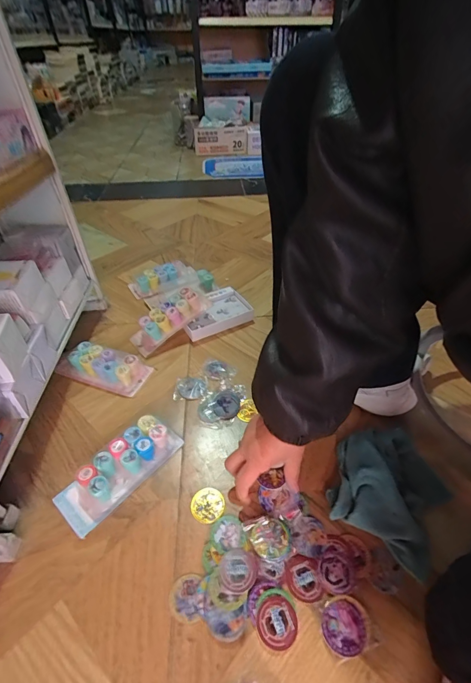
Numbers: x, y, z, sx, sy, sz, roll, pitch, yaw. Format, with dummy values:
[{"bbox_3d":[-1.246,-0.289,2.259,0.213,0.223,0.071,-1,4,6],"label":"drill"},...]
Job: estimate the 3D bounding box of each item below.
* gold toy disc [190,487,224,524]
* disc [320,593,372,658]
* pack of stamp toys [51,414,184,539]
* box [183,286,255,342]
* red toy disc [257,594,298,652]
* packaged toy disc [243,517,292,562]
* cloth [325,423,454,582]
[{"bbox_3d":[-0.038,0.224,0.458,0.045,0.004,0.043,0,44,0],"label":"gold toy disc"},{"bbox_3d":[0.119,0.306,0.361,0.053,0.012,0.047,-18,47,-16],"label":"disc"},{"bbox_3d":[-0.166,0.178,0.480,0.072,0.040,0.177,32,53,29],"label":"pack of stamp toys"},{"bbox_3d":[-0.048,-0.067,0.745,0.157,0.033,0.103,-22,48,-21],"label":"box"},{"bbox_3d":[0.046,0.304,0.361,0.044,0.007,0.044,0,44,0],"label":"red toy disc"},{"bbox_3d":[0.042,0.247,0.422,0.048,0.009,0.057,-22,48,-20],"label":"packaged toy disc"},{"bbox_3d":[0.212,0.189,0.448,0.144,0.042,0.169,24,50,24],"label":"cloth"}]

